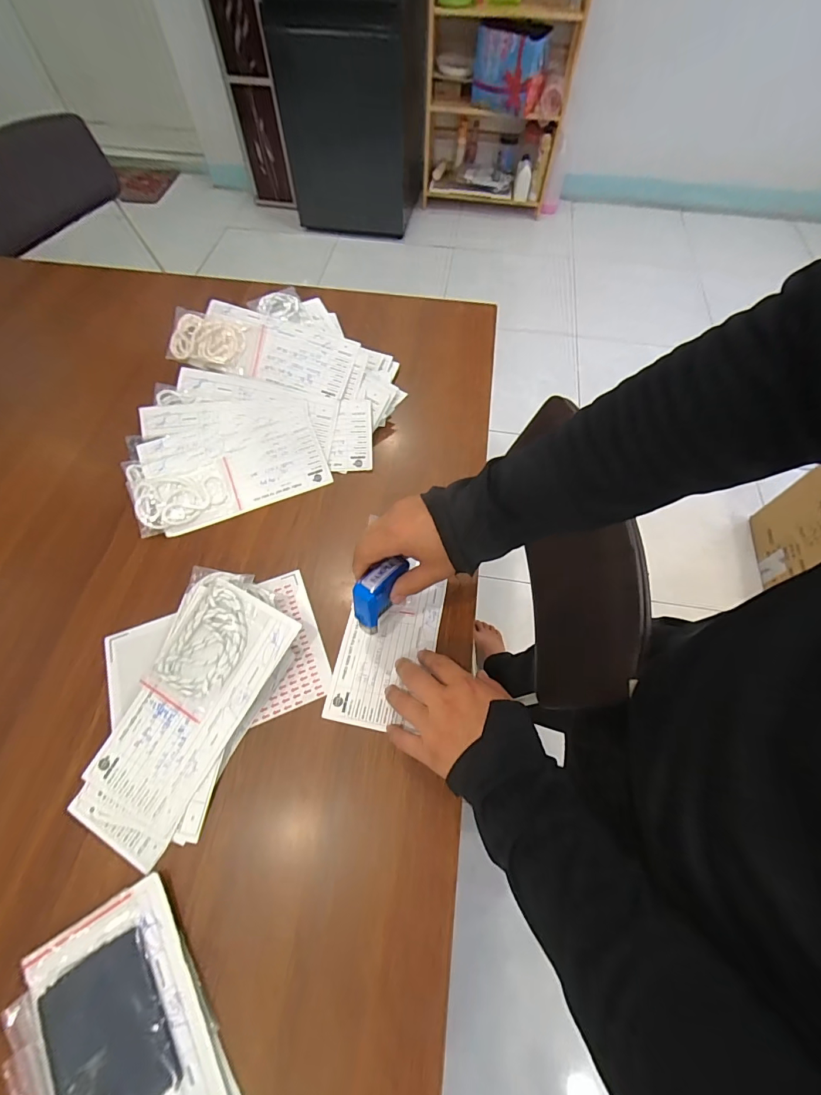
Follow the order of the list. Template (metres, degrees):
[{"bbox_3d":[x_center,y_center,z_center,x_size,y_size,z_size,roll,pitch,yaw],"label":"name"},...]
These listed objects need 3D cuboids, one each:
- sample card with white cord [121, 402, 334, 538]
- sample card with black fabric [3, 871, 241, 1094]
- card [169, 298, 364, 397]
[{"bbox_3d":[-0.224,-0.100,0.527,0.226,0.012,0.117,-20,87,-12],"label":"sample card with white cord"},{"bbox_3d":[-0.193,0.376,0.295,0.118,0.010,0.226,-33,67,-17],"label":"sample card with black fabric"},{"bbox_3d":[-0.191,-0.258,0.557,0.230,0.013,0.088,16,86,-4],"label":"card"}]

